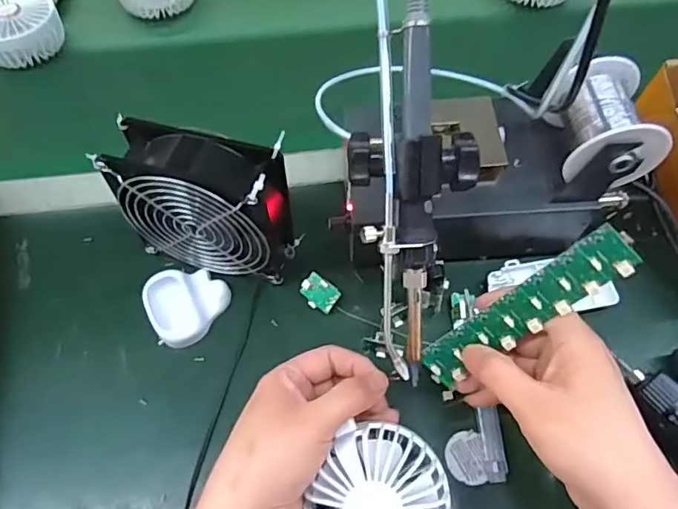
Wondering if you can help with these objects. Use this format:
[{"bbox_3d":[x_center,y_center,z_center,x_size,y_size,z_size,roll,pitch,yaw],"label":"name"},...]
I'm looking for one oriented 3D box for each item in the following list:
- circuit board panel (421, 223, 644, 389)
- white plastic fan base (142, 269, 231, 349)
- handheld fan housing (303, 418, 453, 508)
[{"bbox_3d":[0.108,0.035,0.307,0.028,0.139,0.004,47,26,-2],"label":"circuit board panel"},{"bbox_3d":[-0.117,0.038,0.406,0.060,0.017,0.058,0,61,0],"label":"white plastic fan base"},{"bbox_3d":[0.026,0.143,0.300,0.076,0.022,0.083,0,61,0],"label":"handheld fan housing"}]

